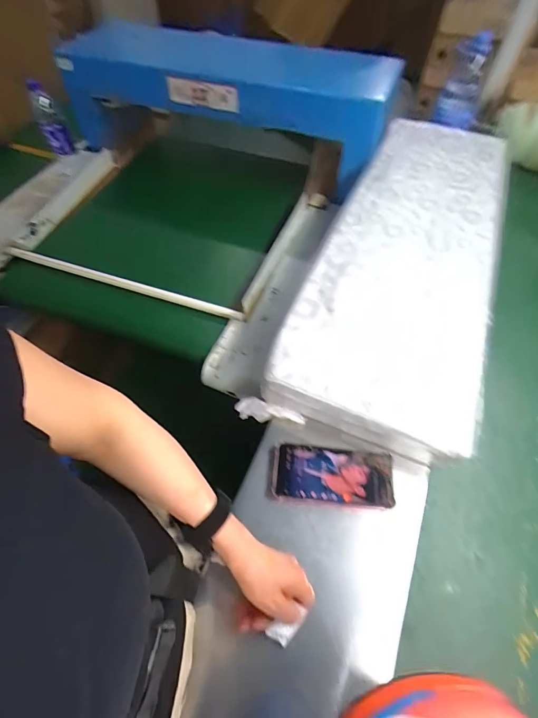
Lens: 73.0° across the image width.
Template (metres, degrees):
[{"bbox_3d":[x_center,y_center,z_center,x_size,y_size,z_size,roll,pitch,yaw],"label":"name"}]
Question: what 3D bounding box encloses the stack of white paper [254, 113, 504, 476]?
[{"bbox_3d":[0.299,-0.259,0.745,0.308,0.062,0.916,20,58,12],"label":"stack of white paper"}]

